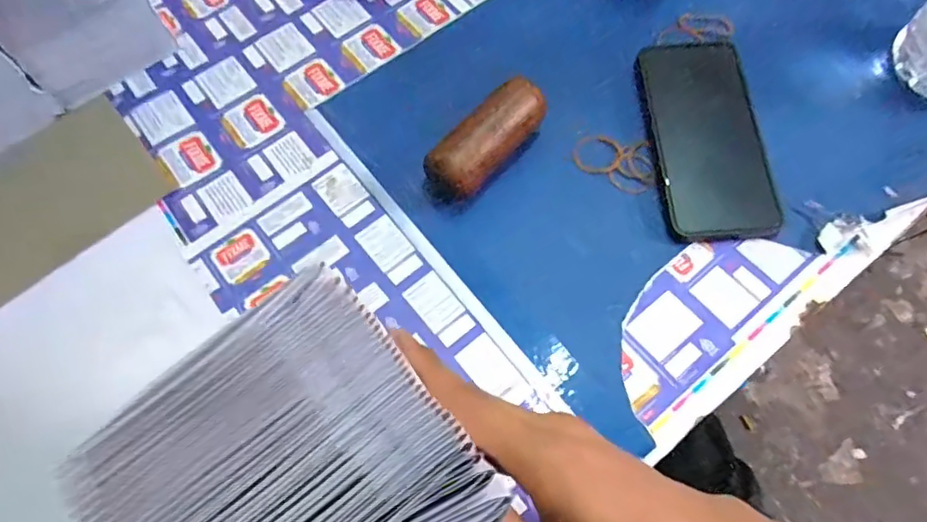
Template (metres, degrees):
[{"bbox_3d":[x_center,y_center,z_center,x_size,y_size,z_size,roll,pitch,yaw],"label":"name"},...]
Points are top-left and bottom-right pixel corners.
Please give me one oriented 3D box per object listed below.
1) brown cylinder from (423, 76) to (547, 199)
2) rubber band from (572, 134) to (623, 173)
[{"bbox_3d":[0.021,-0.086,0.410,0.100,0.043,0.041,-41,71,-13],"label":"brown cylinder"},{"bbox_3d":[0.102,-0.081,0.427,0.036,0.006,0.030,21,70,11],"label":"rubber band"}]

